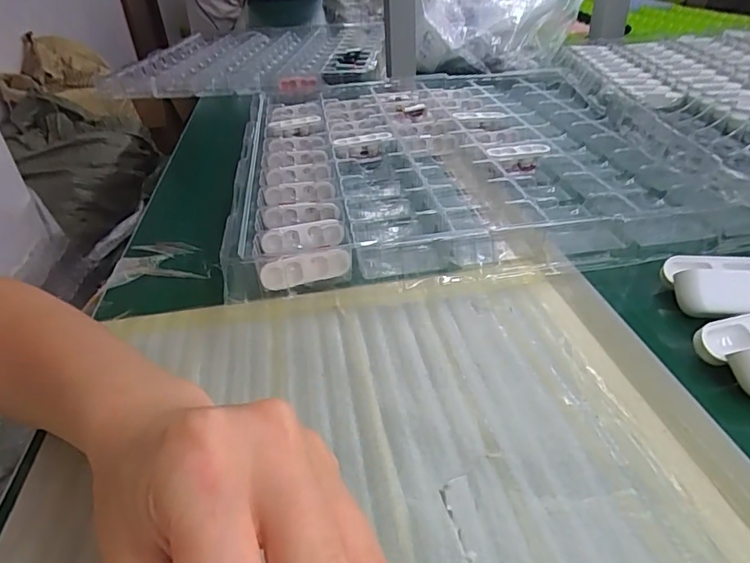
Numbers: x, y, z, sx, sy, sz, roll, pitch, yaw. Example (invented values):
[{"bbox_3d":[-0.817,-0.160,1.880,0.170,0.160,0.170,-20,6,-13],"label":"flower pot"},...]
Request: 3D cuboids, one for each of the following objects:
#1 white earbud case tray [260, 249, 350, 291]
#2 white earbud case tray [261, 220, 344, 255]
[{"bbox_3d":[-0.049,-0.010,0.363,0.062,0.022,0.009,-10,34,-8],"label":"white earbud case tray"},{"bbox_3d":[-0.056,-0.034,0.397,0.061,0.017,0.015,-8,34,-4],"label":"white earbud case tray"}]

